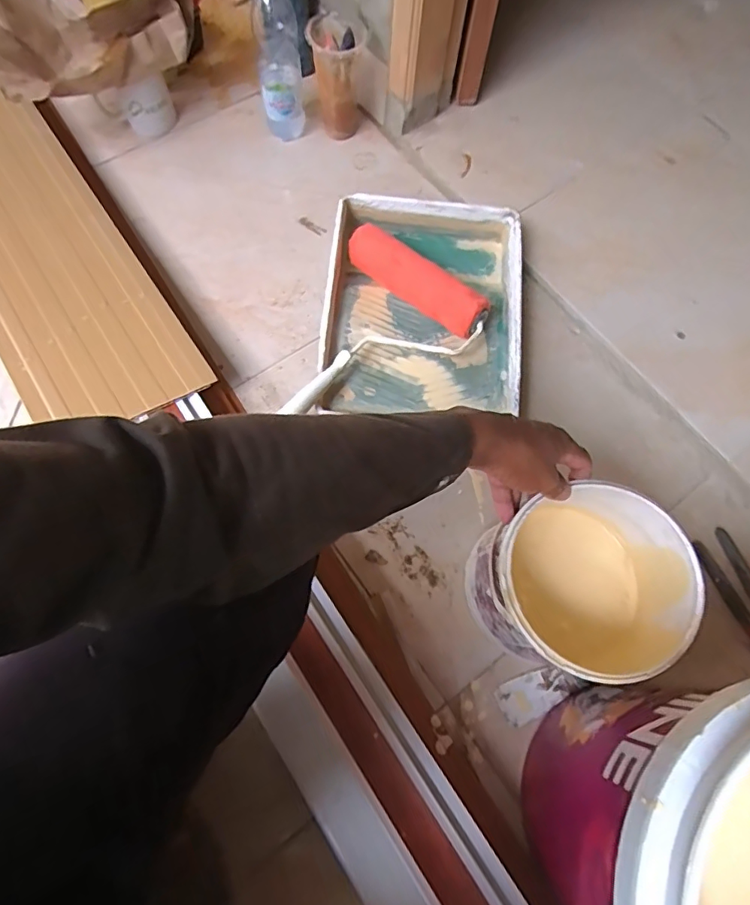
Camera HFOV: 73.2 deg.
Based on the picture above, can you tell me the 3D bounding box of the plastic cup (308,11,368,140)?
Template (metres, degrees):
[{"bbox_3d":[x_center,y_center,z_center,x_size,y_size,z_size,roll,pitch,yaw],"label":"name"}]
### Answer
[{"bbox_3d":[-0.060,-0.611,0.828,0.086,0.149,0.090,-7,71,-4],"label":"plastic cup"}]

